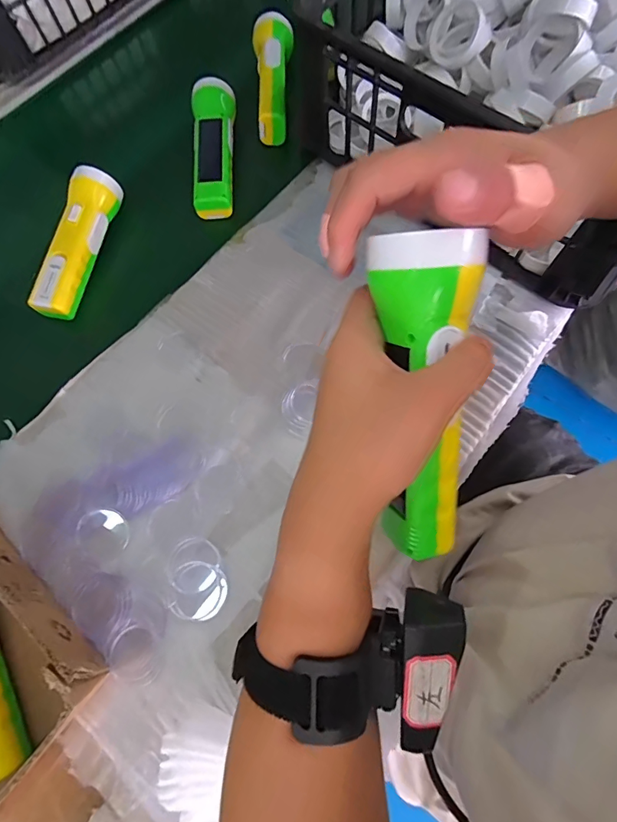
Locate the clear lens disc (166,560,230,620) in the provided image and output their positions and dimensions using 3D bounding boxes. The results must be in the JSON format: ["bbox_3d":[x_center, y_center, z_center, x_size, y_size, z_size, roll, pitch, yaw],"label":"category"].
[{"bbox_3d":[-0.092,0.148,0.344,0.047,0.004,0.042,7,72,5],"label":"clear lens disc"}]

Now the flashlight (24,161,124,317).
[{"bbox_3d":[-0.251,-0.182,0.446,0.041,0.038,0.165,11,72,6],"label":"flashlight"}]

